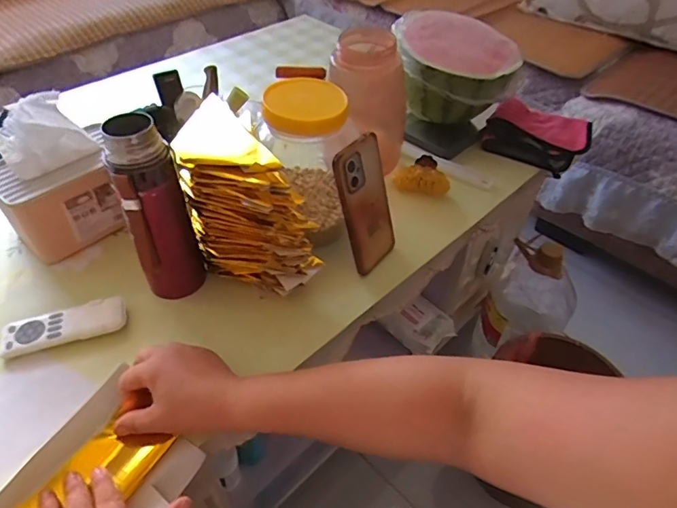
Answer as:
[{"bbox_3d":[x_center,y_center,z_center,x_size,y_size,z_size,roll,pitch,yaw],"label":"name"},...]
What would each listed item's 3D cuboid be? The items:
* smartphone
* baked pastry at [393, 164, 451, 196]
[{"bbox_3d":[0.035,-0.057,0.564,0.012,0.162,0.067,19,46,40],"label":"smartphone"},{"bbox_3d":[0.124,-0.110,0.704,0.082,0.027,0.039,12,46,10],"label":"baked pastry"}]

